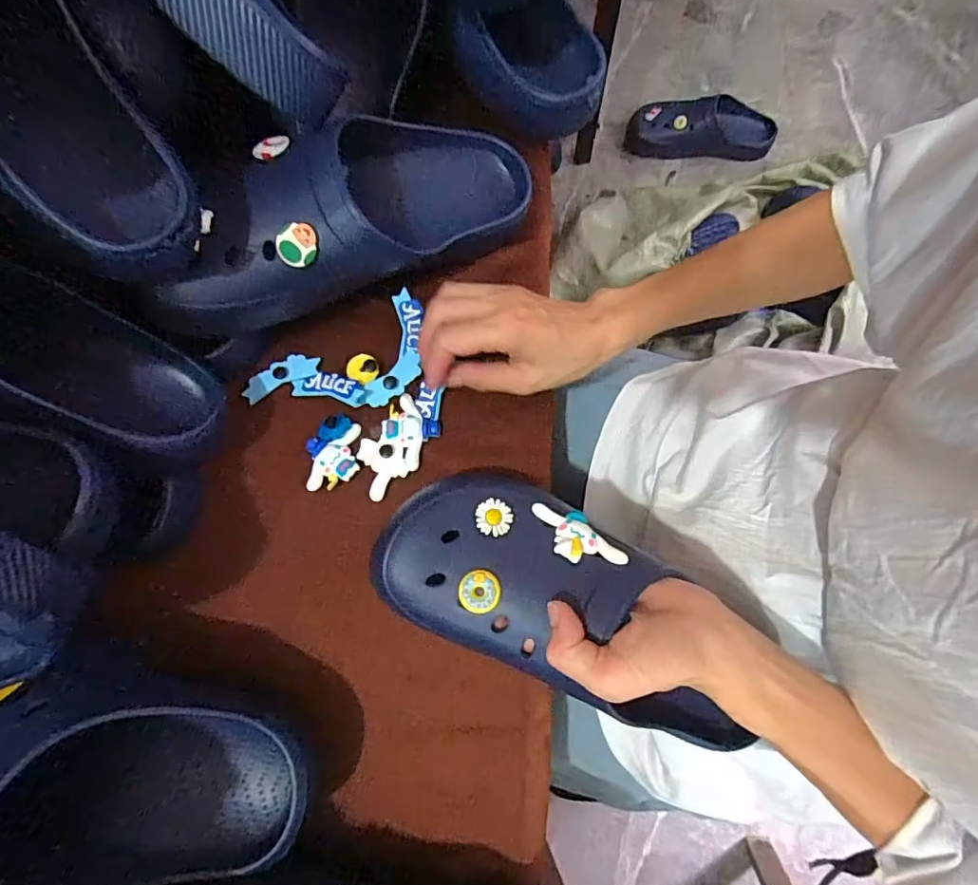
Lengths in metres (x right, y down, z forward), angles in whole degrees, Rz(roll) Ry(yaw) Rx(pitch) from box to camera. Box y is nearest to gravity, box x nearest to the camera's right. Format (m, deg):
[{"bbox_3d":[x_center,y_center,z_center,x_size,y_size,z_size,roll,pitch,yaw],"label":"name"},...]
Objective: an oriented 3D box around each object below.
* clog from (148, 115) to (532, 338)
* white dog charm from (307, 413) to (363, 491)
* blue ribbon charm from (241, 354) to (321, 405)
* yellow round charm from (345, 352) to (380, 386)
[{"bbox_3d":[-0.097,-0.160,0.377,0.277,0.091,0.113,-31,78,-20],"label":"clog"},{"bbox_3d":[-0.117,0.007,0.399,0.037,0.006,0.055,-4,77,0],"label":"white dog charm"},{"bbox_3d":[-0.164,-0.053,0.420,0.063,0.007,0.024,-23,78,-4],"label":"blue ribbon charm"},{"bbox_3d":[-0.098,-0.058,0.414,0.024,0.004,0.022,-1,99,-6],"label":"yellow round charm"}]

